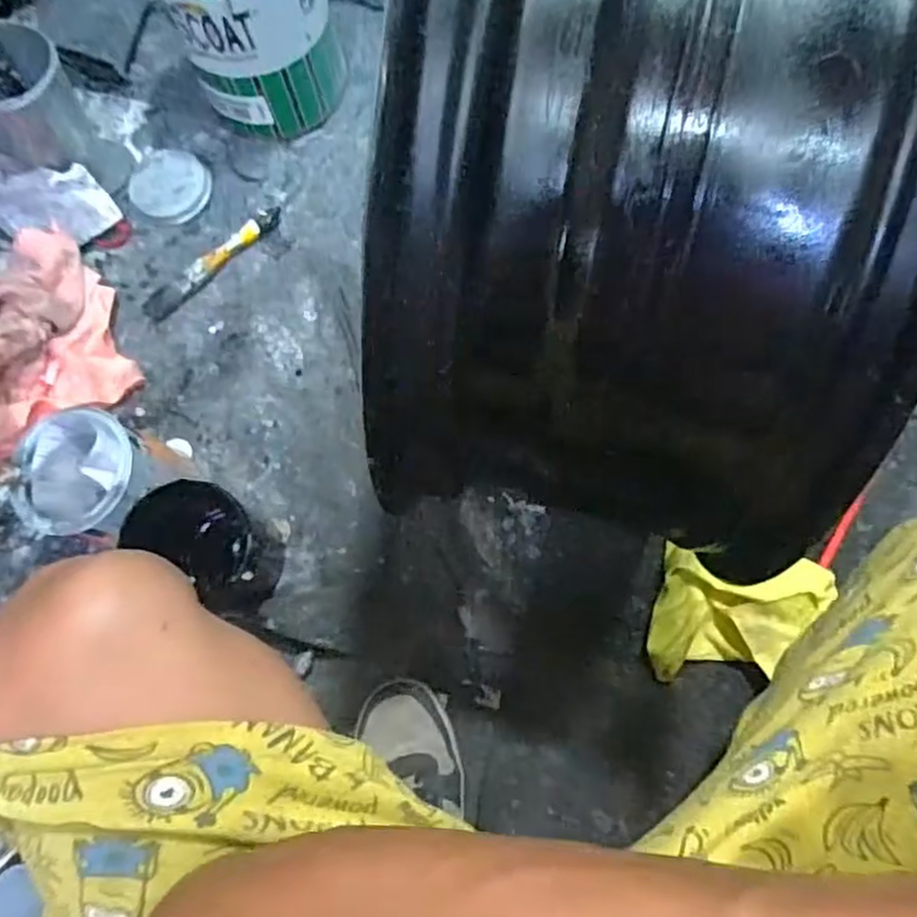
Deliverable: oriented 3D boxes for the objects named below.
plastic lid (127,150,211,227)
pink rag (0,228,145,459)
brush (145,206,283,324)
[{"bbox_3d":[-0.318,-0.300,0.801,0.080,0.016,0.085,0,78,1],"label":"plastic lid"},{"bbox_3d":[-0.434,-0.109,0.714,0.174,0.107,0.193,-26,78,-4],"label":"pink rag"},{"bbox_3d":[-0.263,-0.212,0.774,0.177,0.014,0.029,-40,80,-7],"label":"brush"}]

